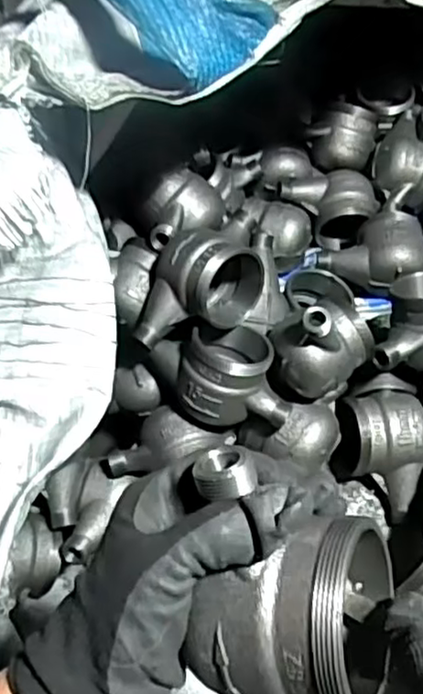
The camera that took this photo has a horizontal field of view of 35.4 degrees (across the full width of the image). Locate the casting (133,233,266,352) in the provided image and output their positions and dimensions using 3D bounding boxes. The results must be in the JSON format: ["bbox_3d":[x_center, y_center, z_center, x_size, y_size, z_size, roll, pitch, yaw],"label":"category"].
[{"bbox_3d":[-0.010,-0.054,0.617,0.102,0.074,0.129,14,59,11],"label":"casting"}]

